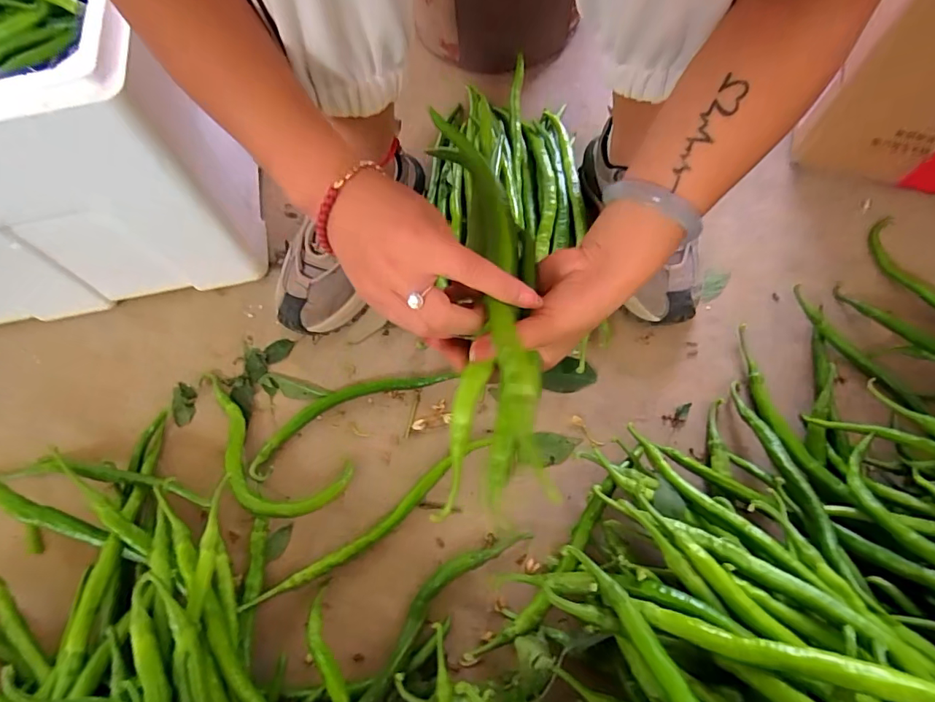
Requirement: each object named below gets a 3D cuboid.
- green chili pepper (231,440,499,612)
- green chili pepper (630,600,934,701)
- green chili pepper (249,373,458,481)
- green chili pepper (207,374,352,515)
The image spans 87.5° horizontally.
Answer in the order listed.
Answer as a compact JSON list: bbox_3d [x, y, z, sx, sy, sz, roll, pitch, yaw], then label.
[{"bbox_3d":[-0.079,0.154,0.438,0.245,0.022,0.023,-35,70,-12],"label":"green chili pepper"},{"bbox_3d":[0.194,0.175,0.250,0.208,0.012,0.035,8,66,29],"label":"green chili pepper"},{"bbox_3d":[-0.116,0.056,0.485,0.211,0.012,0.050,-28,69,-10],"label":"green chili pepper"},{"bbox_3d":[-0.204,0.096,0.462,0.190,0.030,0.076,28,71,13],"label":"green chili pepper"}]

